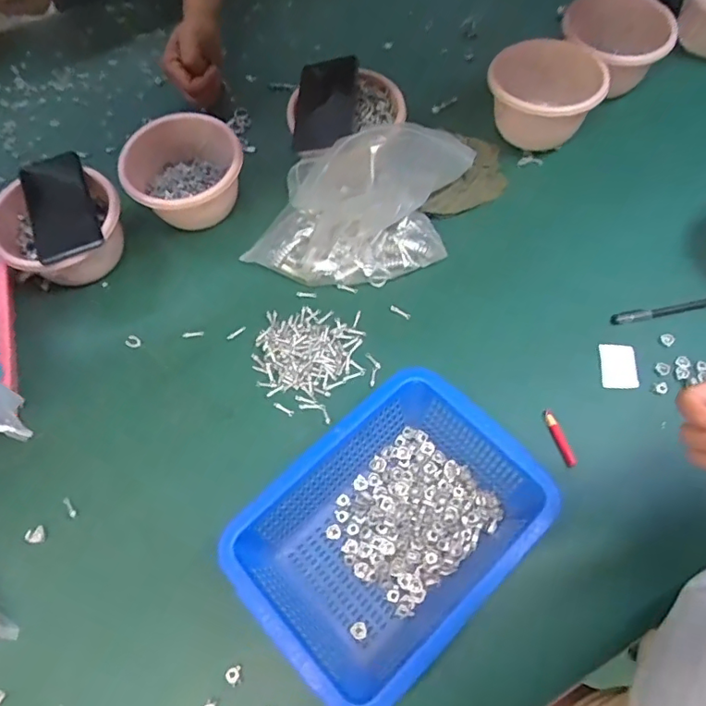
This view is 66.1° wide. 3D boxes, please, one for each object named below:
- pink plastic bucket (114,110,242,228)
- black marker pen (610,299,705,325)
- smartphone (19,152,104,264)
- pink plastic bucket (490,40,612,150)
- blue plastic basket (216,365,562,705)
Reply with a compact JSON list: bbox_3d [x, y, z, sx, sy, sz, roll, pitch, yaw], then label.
[{"bbox_3d":[-0.216,-0.227,0.709,0.152,0.091,0.144,-13,65,-4],"label":"pink plastic bucket"},{"bbox_3d":[0.392,-0.053,0.658,0.164,0.008,0.016,-10,65,-3],"label":"black marker pen"},{"bbox_3d":[-0.345,-0.173,0.637,0.071,0.014,0.142,-19,73,-14],"label":"smartphone"},{"bbox_3d":[0.259,-0.351,0.760,0.154,0.101,0.146,23,68,12],"label":"pink plastic bucket"},{"bbox_3d":[0.032,0.165,0.512,0.266,0.092,0.193,-39,70,-15],"label":"blue plastic basket"}]

